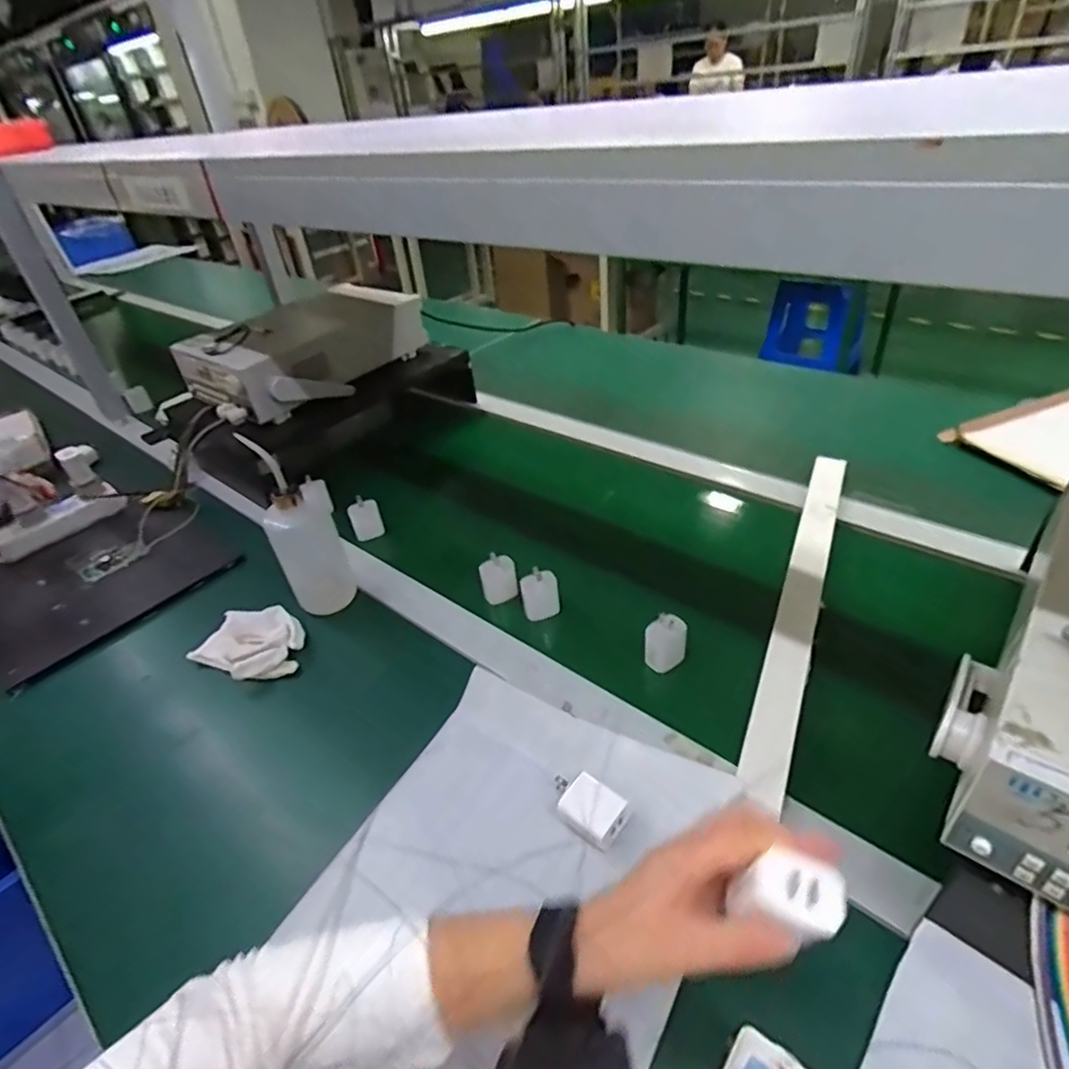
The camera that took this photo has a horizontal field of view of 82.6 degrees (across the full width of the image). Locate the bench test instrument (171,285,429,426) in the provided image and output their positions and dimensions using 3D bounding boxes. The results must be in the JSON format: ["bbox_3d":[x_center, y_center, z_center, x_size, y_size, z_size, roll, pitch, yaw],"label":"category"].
[{"bbox_3d":[-0.379,-0.317,1.024,0.209,0.102,0.363,20,45,31],"label":"bench test instrument"}]

